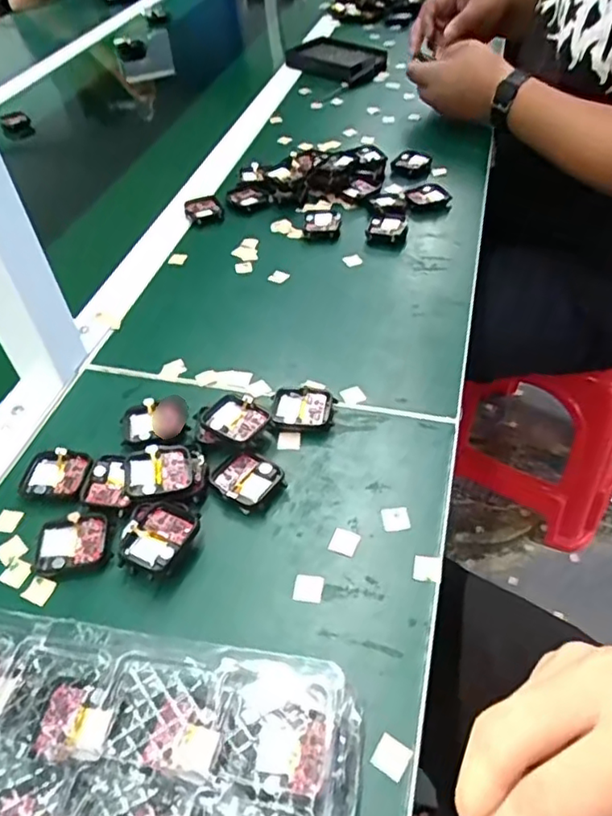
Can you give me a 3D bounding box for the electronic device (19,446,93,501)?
[{"bbox_3d":[-0.167,0.045,0.408,0.045,0.008,0.037,5,47,9],"label":"electronic device"}]

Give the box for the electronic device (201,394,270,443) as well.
[{"bbox_3d":[-0.048,0.009,0.425,0.042,0.014,0.037,24,53,25],"label":"electronic device"}]

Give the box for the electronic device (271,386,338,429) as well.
[{"bbox_3d":[-0.002,0.001,0.441,0.045,0.012,0.037,1,46,6],"label":"electronic device"}]

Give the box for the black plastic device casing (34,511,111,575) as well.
[{"bbox_3d":[-0.145,0.084,0.376,0.044,0.011,0.036,-7,46,-2],"label":"black plastic device casing"}]

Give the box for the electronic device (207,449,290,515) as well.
[{"bbox_3d":[-0.039,0.045,0.395,0.041,0.012,0.038,31,56,30],"label":"electronic device"}]

